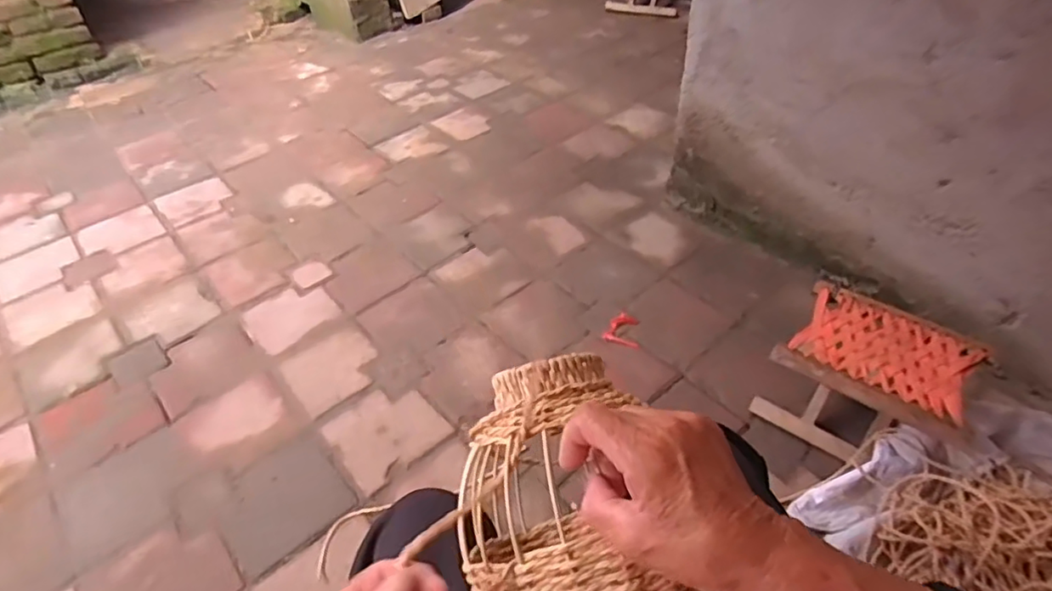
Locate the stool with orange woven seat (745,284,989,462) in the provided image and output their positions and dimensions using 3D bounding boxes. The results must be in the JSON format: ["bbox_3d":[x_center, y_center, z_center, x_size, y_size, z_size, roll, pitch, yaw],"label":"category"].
[{"bbox_3d":[0.588,0.151,1.011,0.274,0.181,0.229,28,52,27],"label":"stool with orange woven seat"}]

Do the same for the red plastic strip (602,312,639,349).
[{"bbox_3d":[0.209,0.071,1.228,0.074,0.015,0.100,13,47,15],"label":"red plastic strip"}]

